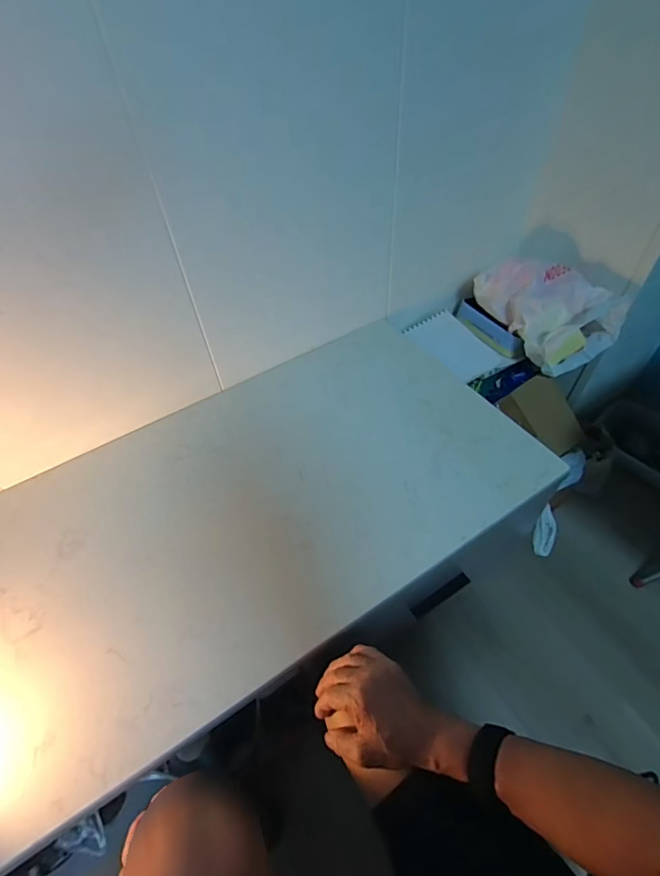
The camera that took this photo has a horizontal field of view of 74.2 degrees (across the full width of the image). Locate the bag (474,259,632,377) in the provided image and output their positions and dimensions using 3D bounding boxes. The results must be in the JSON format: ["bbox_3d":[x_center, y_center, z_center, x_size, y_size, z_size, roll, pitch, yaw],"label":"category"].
[{"bbox_3d":[0.458,-0.276,0.928,0.182,0.175,0.239,-25,54,-17],"label":"bag"}]

